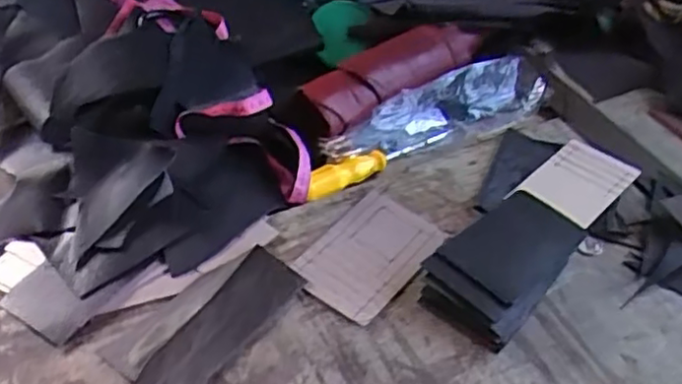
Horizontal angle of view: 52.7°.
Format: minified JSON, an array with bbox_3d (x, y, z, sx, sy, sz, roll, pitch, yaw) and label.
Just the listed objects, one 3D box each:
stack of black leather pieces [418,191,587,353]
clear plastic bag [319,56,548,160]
[{"bbox_3d":[0.143,0.057,0.601,0.086,0.029,0.165,33,51,25],"label":"stack of black leather pieces"},{"bbox_3d":[0.110,-0.093,0.746,0.261,0.027,0.070,-22,51,-24],"label":"clear plastic bag"}]

